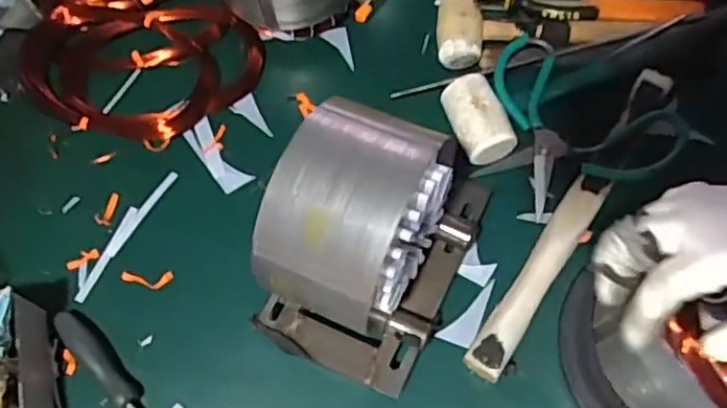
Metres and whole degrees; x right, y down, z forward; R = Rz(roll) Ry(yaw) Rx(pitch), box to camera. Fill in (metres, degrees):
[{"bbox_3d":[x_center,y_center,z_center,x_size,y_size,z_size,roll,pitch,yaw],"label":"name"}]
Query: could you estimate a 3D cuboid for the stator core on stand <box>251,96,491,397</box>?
[{"bbox_3d":[0.011,0.019,0.524,0.138,0.186,0.201,20,68,11],"label":"stator core on stand"}]

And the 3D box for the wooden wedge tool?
[{"bbox_3d":[0.148,0.061,0.575,0.029,0.040,0.199,32,70,15],"label":"wooden wedge tool"}]

